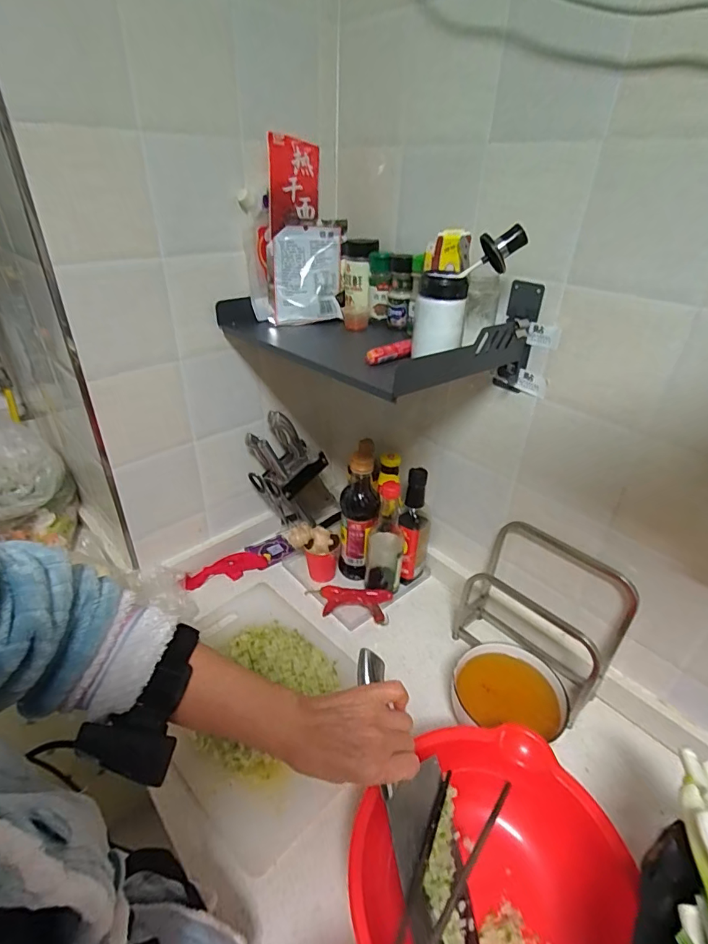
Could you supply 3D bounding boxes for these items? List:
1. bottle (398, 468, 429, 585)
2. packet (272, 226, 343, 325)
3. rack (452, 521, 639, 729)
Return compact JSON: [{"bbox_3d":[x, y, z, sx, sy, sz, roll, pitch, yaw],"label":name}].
[{"bbox_3d":[0.111,0.112,0.870,0.050,0.251,0.065,8,33,10],"label":"bottle"},{"bbox_3d":[-0.076,-0.323,0.767,0.111,0.148,0.018,-2,5,-8],"label":"packet"},{"bbox_3d":[0.284,0.225,0.732,0.113,0.218,0.229,-25,41,-35],"label":"rack"}]

